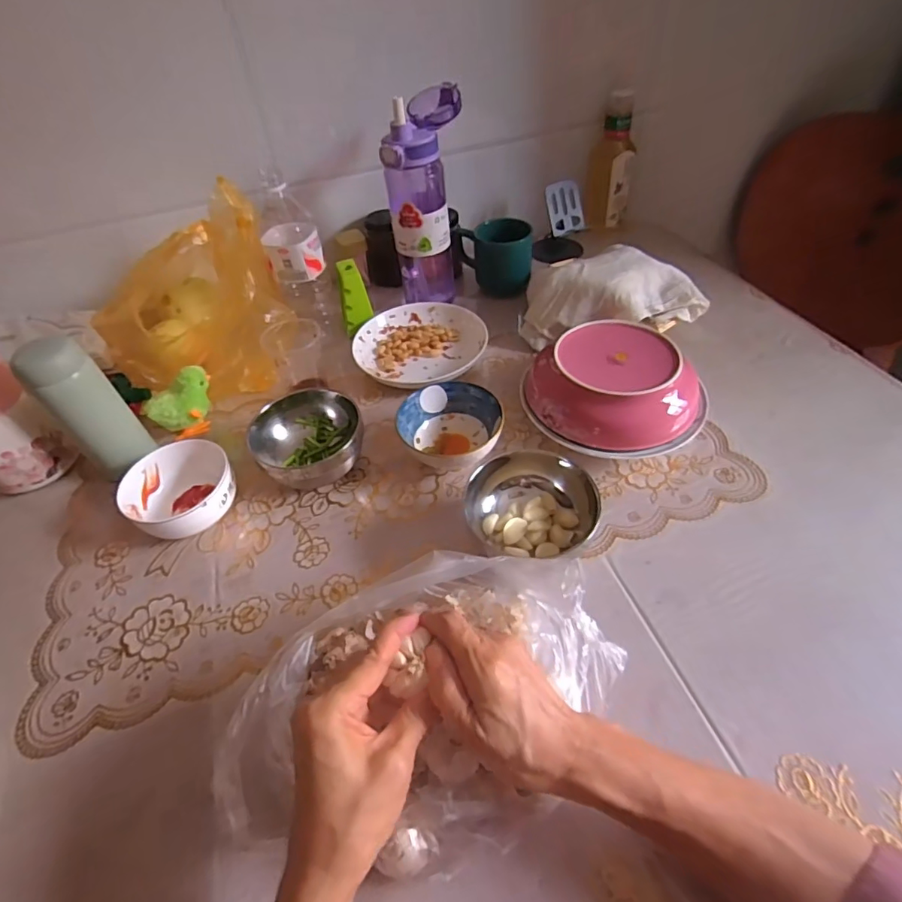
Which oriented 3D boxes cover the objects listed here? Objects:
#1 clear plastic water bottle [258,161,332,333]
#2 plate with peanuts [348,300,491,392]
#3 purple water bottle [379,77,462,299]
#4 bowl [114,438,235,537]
[{"bbox_3d":[-0.198,-0.245,0.648,0.067,0.187,0.066,-18,48,-10],"label":"clear plastic water bottle"},{"bbox_3d":[-0.042,-0.145,0.691,0.171,0.041,0.149,-16,46,-8],"label":"plate with peanuts"},{"bbox_3d":[-0.031,-0.336,0.694,0.093,0.238,0.126,1,48,7],"label":"purple water bottle"},{"bbox_3d":[-0.277,0.044,0.523,0.103,0.053,0.112,-38,53,-27],"label":"bowl"}]

